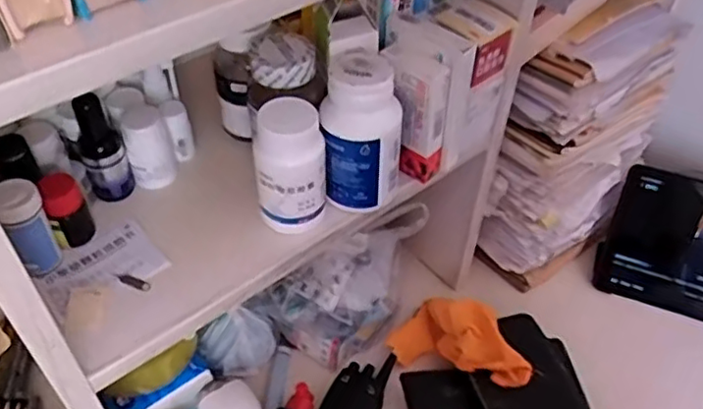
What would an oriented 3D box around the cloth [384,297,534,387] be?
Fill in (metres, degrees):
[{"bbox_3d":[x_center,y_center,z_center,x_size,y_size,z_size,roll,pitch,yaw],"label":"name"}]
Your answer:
[{"bbox_3d":[0.119,0.143,0.675,0.143,0.051,0.072,19,49,15],"label":"cloth"}]

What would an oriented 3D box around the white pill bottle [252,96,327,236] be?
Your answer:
[{"bbox_3d":[-0.044,-0.024,0.477,0.050,0.105,0.050,10,47,7],"label":"white pill bottle"}]

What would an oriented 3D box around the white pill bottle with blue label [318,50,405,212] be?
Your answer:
[{"bbox_3d":[0.009,-0.055,0.486,0.061,0.111,0.058,1,47,-1],"label":"white pill bottle with blue label"}]

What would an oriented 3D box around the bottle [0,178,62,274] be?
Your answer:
[{"bbox_3d":[-0.230,0.016,0.449,0.029,0.071,0.028,-33,56,-28],"label":"bottle"}]

